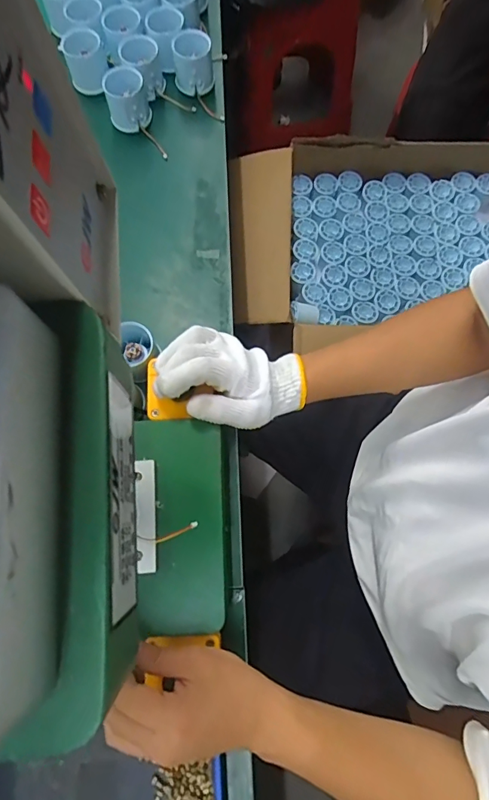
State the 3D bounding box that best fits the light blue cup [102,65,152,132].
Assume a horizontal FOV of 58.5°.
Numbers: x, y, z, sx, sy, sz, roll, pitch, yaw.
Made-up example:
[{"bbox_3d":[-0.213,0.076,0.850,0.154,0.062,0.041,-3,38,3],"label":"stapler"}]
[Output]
[{"bbox_3d":[-0.156,-0.404,0.583,0.053,0.050,0.063,-6,75,-1],"label":"light blue cup"}]

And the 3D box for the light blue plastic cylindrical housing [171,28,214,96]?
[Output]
[{"bbox_3d":[-0.071,-0.465,0.601,0.052,0.052,0.055,0,75,1],"label":"light blue plastic cylindrical housing"}]

